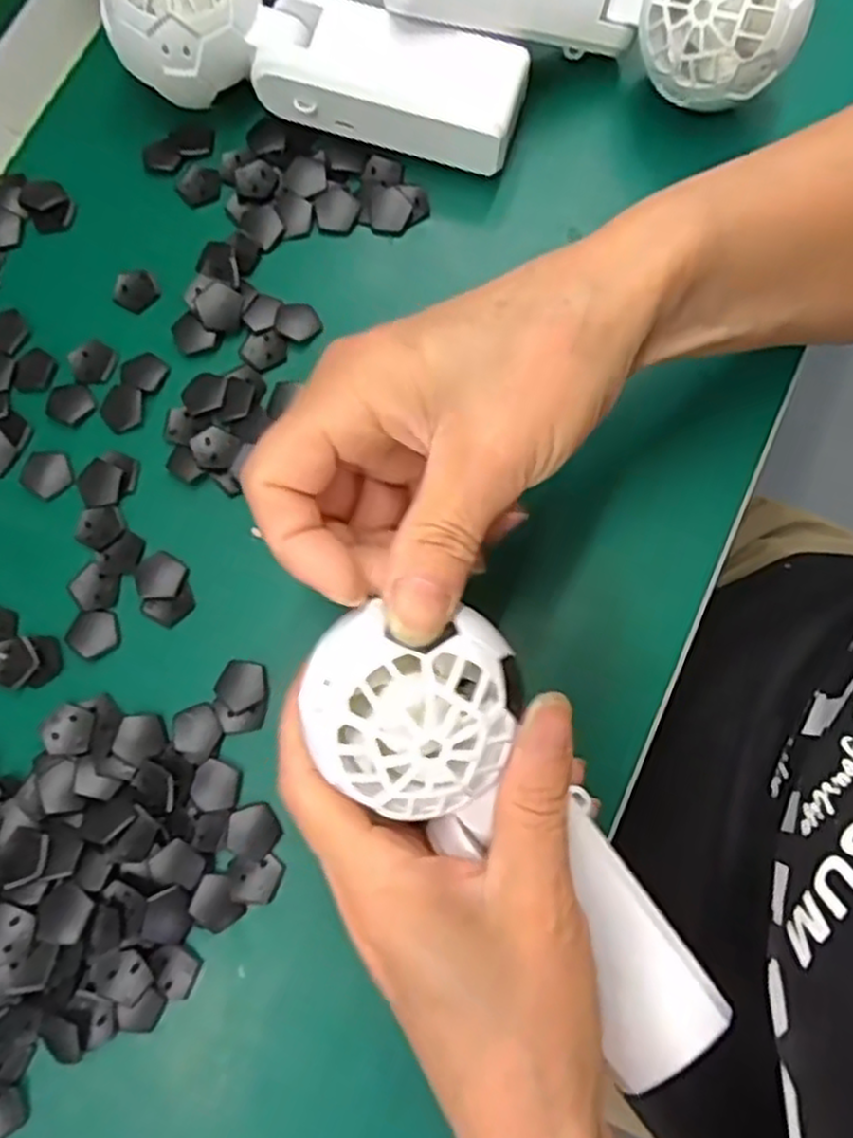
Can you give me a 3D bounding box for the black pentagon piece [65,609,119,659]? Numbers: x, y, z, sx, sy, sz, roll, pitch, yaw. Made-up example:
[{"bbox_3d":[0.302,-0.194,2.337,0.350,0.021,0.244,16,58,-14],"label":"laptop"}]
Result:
[{"bbox_3d":[-0.127,0.024,0.282,0.019,0.004,0.018,-15,76,-1],"label":"black pentagon piece"}]

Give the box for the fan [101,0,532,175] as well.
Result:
[{"bbox_3d":[-0.045,-0.211,0.305,0.171,0.055,0.053,11,77,5],"label":"fan"}]

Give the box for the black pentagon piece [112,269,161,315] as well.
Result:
[{"bbox_3d":[-0.122,-0.117,0.314,0.019,0.004,0.018,26,79,8],"label":"black pentagon piece"}]

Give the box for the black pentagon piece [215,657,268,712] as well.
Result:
[{"bbox_3d":[-0.068,0.043,0.278,0.018,0.004,0.018,39,81,11],"label":"black pentagon piece"}]

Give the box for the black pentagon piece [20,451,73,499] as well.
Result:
[{"bbox_3d":[-0.151,-0.038,0.297,0.020,0.004,0.018,26,79,8],"label":"black pentagon piece"}]

